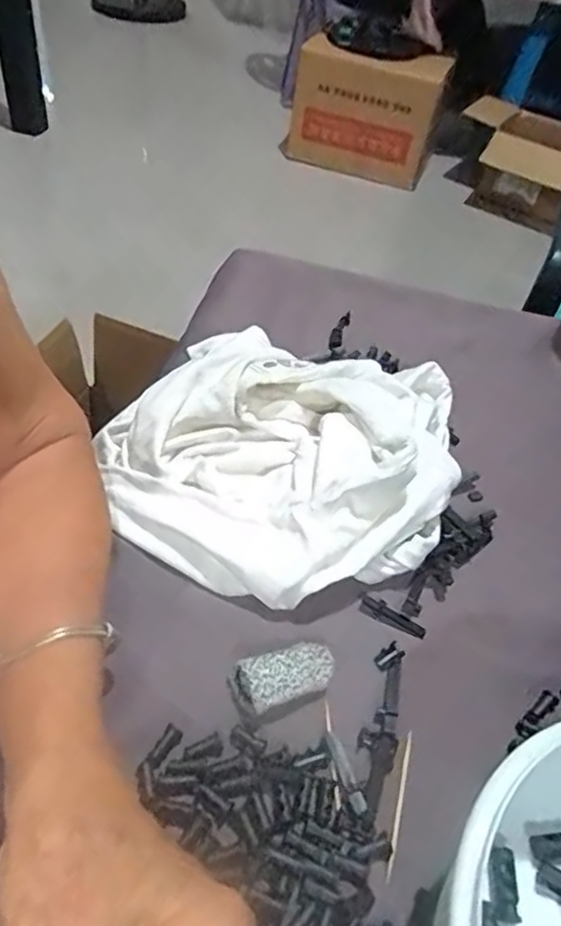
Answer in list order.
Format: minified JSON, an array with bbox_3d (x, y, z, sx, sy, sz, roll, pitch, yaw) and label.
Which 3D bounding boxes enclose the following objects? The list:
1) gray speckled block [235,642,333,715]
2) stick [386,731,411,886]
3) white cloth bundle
[{"bbox_3d":[0.003,0.099,0.297,0.044,0.015,0.026,-16,52,-22],"label":"gray speckled block"},{"bbox_3d":[0.051,0.143,0.269,0.004,0.004,0.058,15,48,8],"label":"stick"},{"bbox_3d":[-0.005,-0.008,0.366,0.199,0.059,0.162,30,50,18],"label":"white cloth bundle"}]

